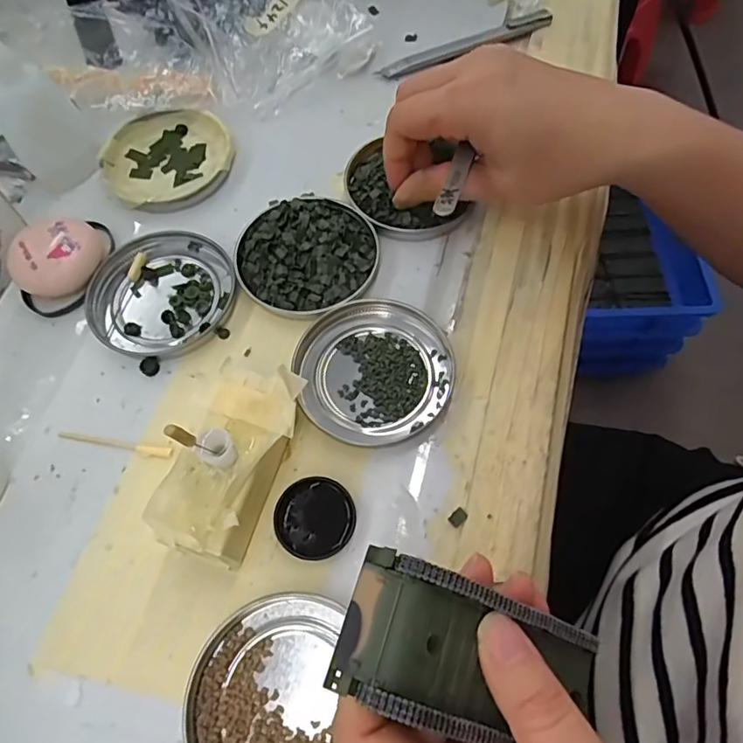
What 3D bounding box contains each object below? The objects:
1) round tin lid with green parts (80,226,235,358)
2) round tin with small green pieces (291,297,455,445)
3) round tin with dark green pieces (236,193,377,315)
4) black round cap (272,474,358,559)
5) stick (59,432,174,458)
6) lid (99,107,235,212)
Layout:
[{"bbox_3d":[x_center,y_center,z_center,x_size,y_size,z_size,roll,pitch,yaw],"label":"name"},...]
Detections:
[{"bbox_3d":[-0.117,-0.044,0.305,0.074,0.008,0.077,-1,64,2],"label":"round tin lid with green parts"},{"bbox_3d":[0.002,-0.001,0.278,0.077,0.010,0.073,-1,64,2],"label":"round tin with small green pieces"},{"bbox_3d":[-0.035,-0.065,0.307,0.077,0.015,0.071,-1,64,2],"label":"round tin with dark green pieces"},{"bbox_3d":[-0.025,0.066,0.249,0.035,0.007,0.035,-1,64,2],"label":"black round cap"},{"bbox_3d":[-0.126,0.036,0.270,0.060,0.004,0.005,8,65,6],"label":"stick"},{"bbox_3d":[-0.128,-0.134,0.348,0.079,0.009,0.080,-1,64,2],"label":"lid"}]

